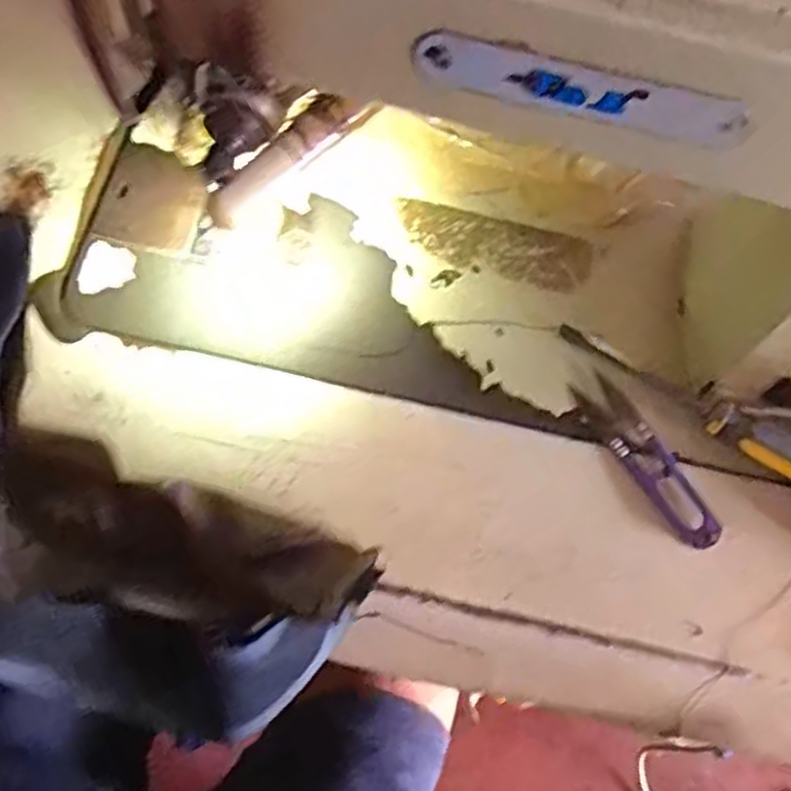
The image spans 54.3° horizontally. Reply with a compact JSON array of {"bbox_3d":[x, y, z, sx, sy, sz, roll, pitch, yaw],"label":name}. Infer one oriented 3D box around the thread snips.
[{"bbox_3d":[0.127,0.031,0.385,0.025,0.007,0.097,-31,74,-13],"label":"thread snips"}]

